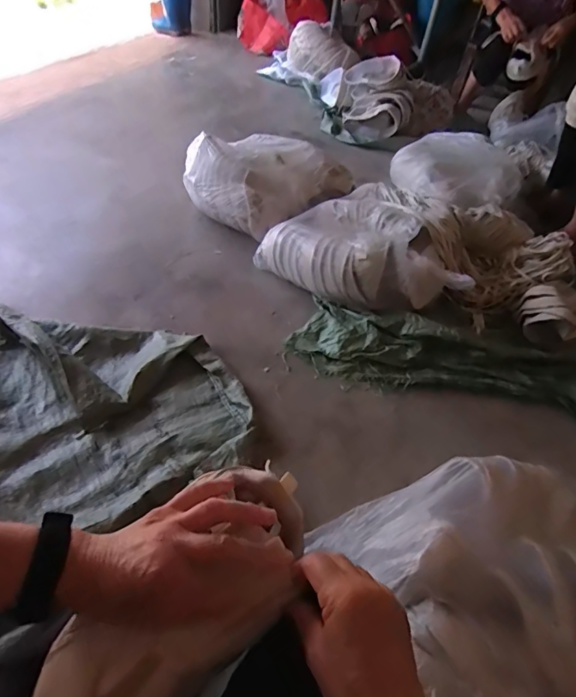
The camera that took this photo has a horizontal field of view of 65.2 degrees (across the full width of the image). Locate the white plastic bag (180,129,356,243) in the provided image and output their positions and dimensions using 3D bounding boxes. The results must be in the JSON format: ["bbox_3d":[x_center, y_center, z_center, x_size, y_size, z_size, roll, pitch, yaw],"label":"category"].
[{"bbox_3d":[-0.067,-0.574,1.487,0.408,0.175,0.461,35,54,23],"label":"white plastic bag"}]

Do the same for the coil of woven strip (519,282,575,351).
[{"bbox_3d":[0.708,-0.086,1.202,0.180,0.150,0.162,-9,50,-14],"label":"coil of woven strip"}]

